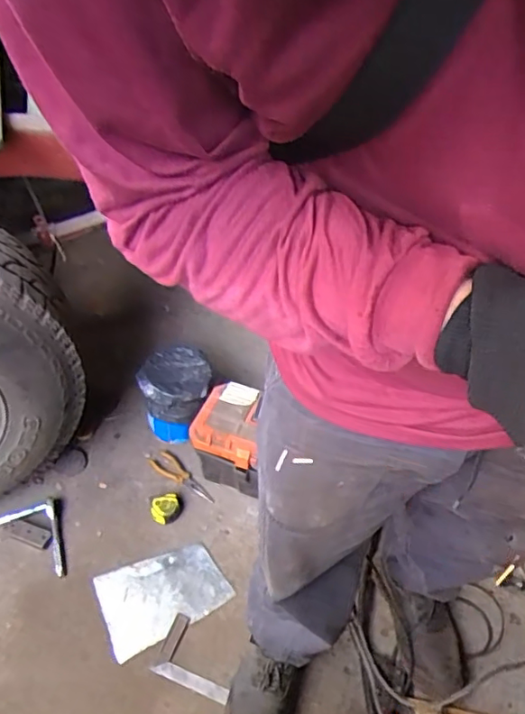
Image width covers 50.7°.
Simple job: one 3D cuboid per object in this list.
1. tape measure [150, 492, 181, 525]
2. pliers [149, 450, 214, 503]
[{"bbox_3d":[-0.232,0.365,1.329,0.071,0.041,0.077,1,44,-1],"label":"tape measure"},{"bbox_3d":[-0.211,0.314,1.424,0.064,0.013,0.214,-33,54,-30],"label":"pliers"}]

